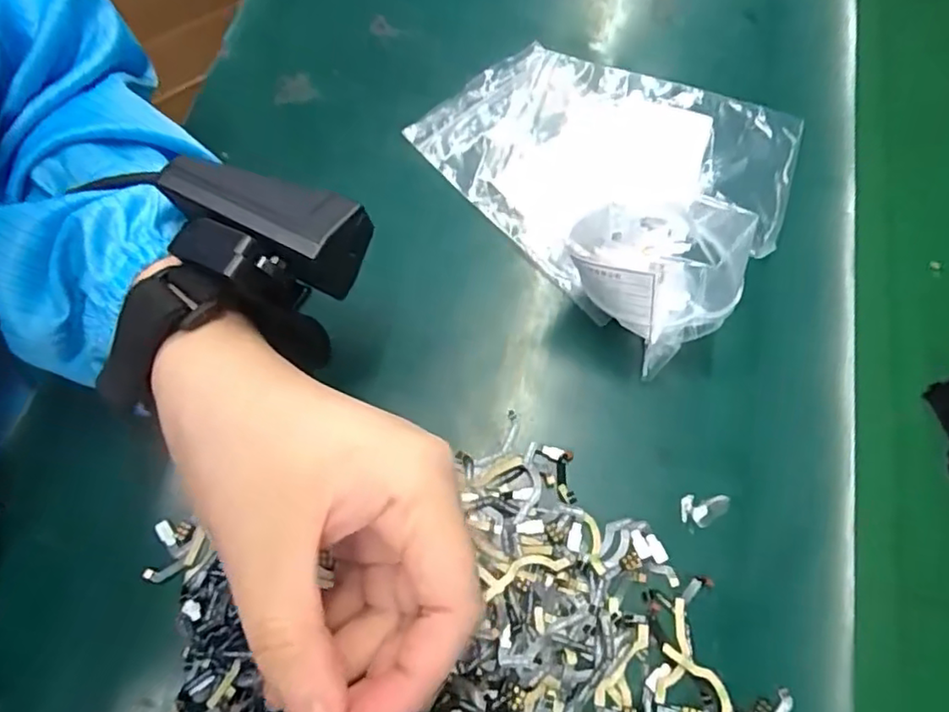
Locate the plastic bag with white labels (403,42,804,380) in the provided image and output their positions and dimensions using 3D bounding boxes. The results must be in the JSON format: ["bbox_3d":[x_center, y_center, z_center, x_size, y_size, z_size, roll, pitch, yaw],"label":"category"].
[{"bbox_3d":[0.066,-0.109,0.297,0.180,0.067,0.163,38,72,13],"label":"plastic bag with white labels"}]

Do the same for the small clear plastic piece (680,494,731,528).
[{"bbox_3d":[0.096,0.064,0.258,0.020,0.004,0.013,2,68,0],"label":"small clear plastic piece"}]

